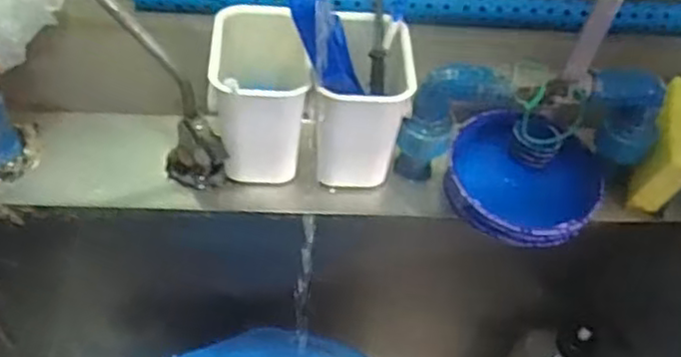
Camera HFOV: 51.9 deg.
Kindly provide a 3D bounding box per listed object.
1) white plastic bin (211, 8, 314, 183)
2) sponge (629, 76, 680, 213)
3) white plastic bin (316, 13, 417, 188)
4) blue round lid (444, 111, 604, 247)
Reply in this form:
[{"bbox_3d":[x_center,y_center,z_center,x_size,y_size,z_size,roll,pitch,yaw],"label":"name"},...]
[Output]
[{"bbox_3d":[-0.060,-0.059,0.534,0.074,0.106,0.090,1,51,-4],"label":"white plastic bin"},{"bbox_3d":[0.267,-0.027,0.567,0.035,0.060,0.094,23,53,13],"label":"sponge"},{"bbox_3d":[0.016,-0.055,0.540,0.071,0.109,0.080,7,51,1],"label":"white plastic bin"},{"bbox_3d":[0.148,0.007,0.566,0.125,0.048,0.112,8,51,1],"label":"blue round lid"}]

